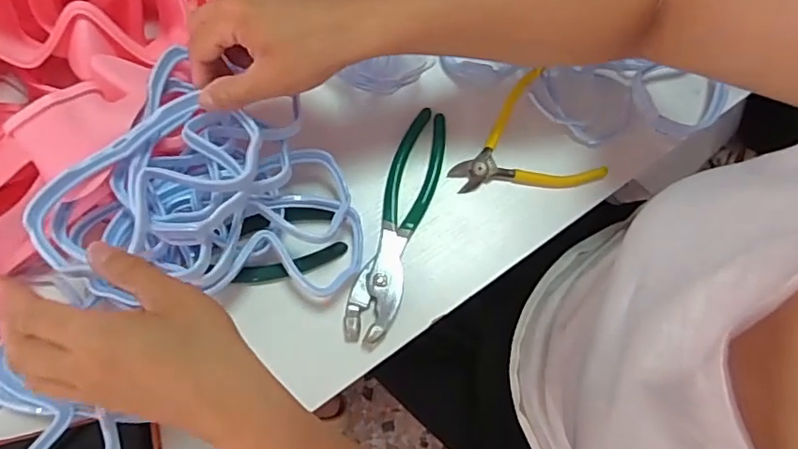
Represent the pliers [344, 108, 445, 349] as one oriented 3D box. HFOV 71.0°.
[{"bbox_3d":[0.000,0.000,0.459,0.039,0.010,0.199,17,77,3],"label":"pliers"}]

